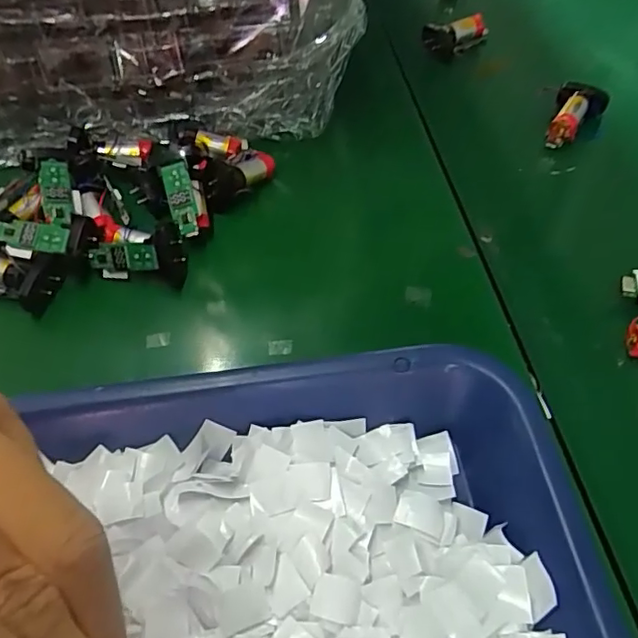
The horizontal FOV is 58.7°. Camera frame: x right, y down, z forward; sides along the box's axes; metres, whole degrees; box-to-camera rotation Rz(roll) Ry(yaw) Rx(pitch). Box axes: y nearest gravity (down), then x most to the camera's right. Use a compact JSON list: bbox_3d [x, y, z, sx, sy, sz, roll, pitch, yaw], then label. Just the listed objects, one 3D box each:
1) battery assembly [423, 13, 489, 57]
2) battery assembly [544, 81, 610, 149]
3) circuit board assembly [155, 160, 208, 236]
[{"bbox_3d":[0.110,-0.226,0.455,0.050,0.028,0.021,-17,56,-7],"label":"battery assembly"},{"bbox_3d":[0.176,-0.137,0.389,0.032,0.029,0.053,21,60,17],"label":"battery assembly"},{"bbox_3d":[-0.078,-0.070,0.329,0.021,0.012,0.044,-20,87,-16],"label":"circuit board assembly"}]

